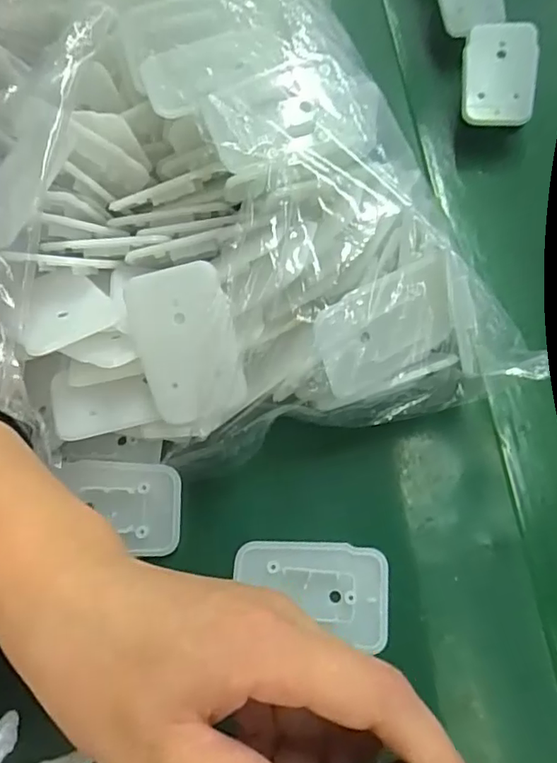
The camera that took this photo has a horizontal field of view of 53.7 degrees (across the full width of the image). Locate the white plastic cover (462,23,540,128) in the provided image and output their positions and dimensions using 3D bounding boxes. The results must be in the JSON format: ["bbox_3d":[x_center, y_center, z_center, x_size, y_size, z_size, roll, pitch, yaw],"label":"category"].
[{"bbox_3d":[0.132,-0.183,0.328,0.041,0.008,0.058,5,87,9],"label":"white plastic cover"}]

